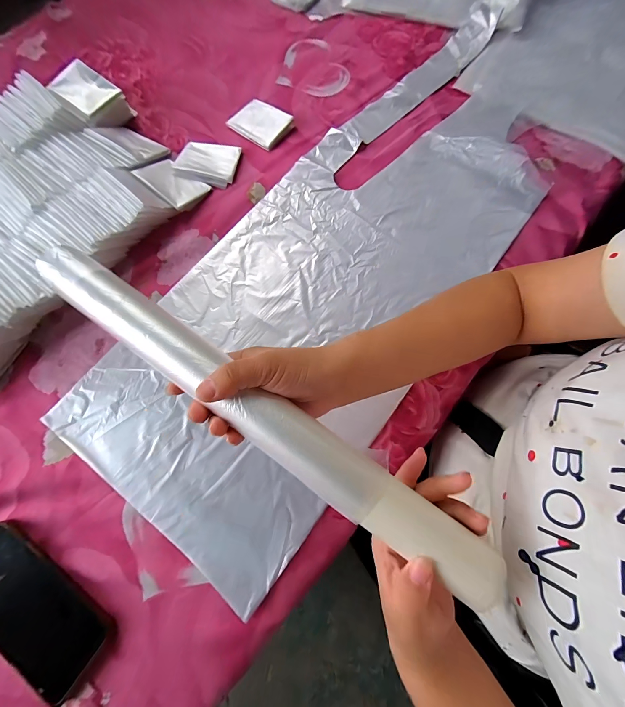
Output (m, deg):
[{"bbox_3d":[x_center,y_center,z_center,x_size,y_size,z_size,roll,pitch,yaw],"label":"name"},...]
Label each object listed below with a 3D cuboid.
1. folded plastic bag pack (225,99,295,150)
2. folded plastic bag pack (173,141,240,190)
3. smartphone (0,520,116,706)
[{"bbox_3d":[-0.079,-0.347,0.432,0.088,0.011,0.065,30,78,7],"label":"folded plastic bag pack"},{"bbox_3d":[-0.151,-0.275,0.414,0.081,0.010,0.068,11,76,3],"label":"folded plastic bag pack"},{"bbox_3d":[-0.274,0.248,0.278,0.161,0.011,0.079,34,78,8],"label":"smartphone"}]

